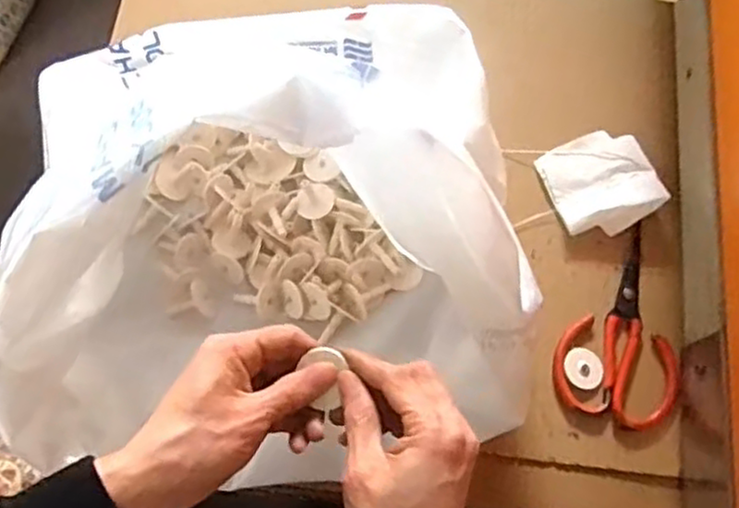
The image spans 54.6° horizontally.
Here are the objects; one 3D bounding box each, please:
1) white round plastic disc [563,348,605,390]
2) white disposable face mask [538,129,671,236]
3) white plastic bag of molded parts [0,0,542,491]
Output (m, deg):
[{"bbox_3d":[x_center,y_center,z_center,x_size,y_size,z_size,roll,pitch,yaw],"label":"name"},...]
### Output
[{"bbox_3d":[0.198,0.105,0.660,0.037,0.004,0.036,0,72,-1],"label":"white round plastic disc"},{"bbox_3d":[0.226,-0.070,0.705,0.098,0.016,0.098,-24,70,6],"label":"white disposable face mask"},{"bbox_3d":[-0.079,-0.049,0.552,0.391,0.268,0.397,-9,73,-4],"label":"white plastic bag of molded parts"}]

